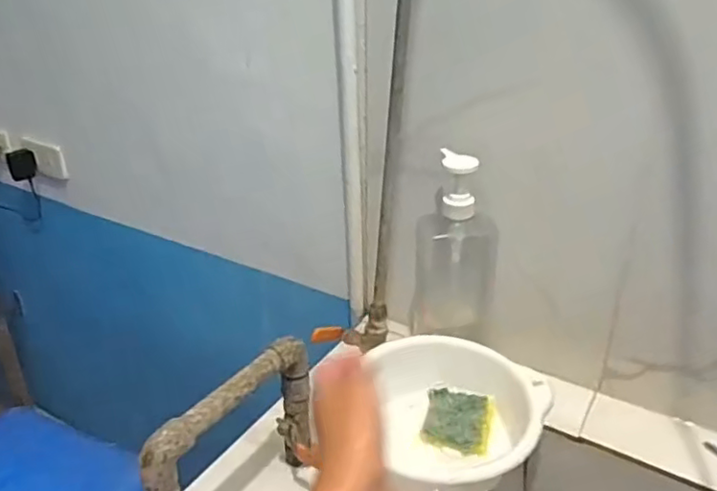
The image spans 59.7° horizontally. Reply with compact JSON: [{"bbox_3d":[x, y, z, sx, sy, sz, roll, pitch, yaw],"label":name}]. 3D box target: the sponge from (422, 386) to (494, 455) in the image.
[{"bbox_3d":[0.109,0.191,0.685,0.070,0.016,0.078,8,30,14],"label":"sponge"}]

